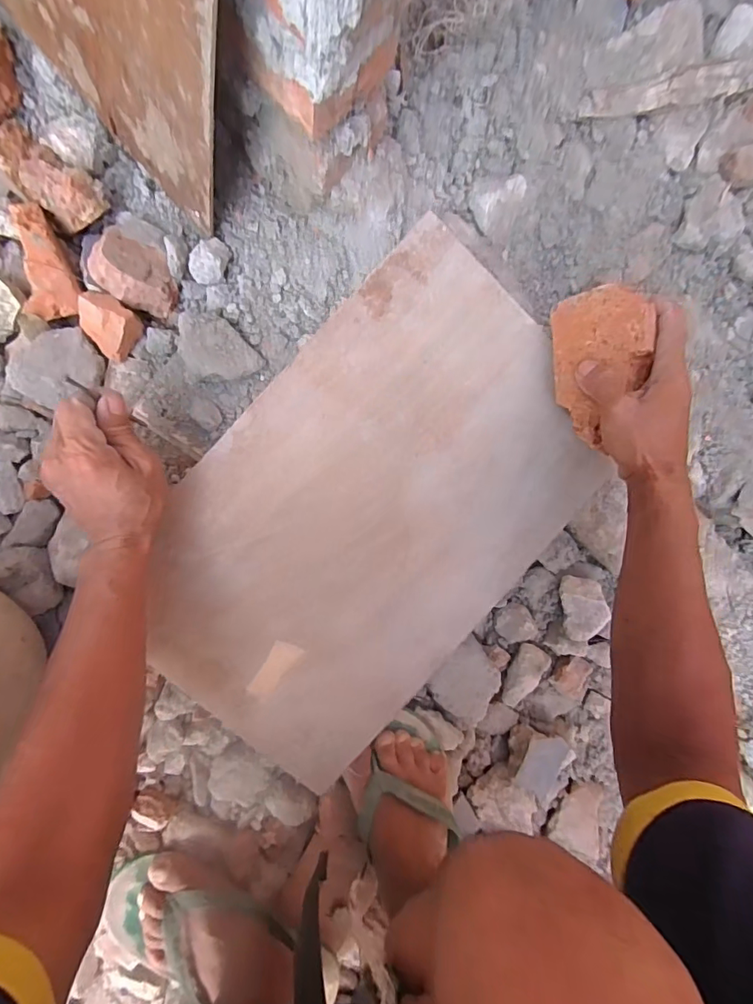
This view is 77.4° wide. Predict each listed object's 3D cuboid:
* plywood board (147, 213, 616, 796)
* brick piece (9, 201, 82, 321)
[{"bbox_3d":[0.000,0.013,0.445,0.295,0.017,0.472,42,90,-9],"label":"plywood board"},{"bbox_3d":[-0.299,-0.216,0.424,0.048,0.040,0.096,-4,109,-6],"label":"brick piece"}]

